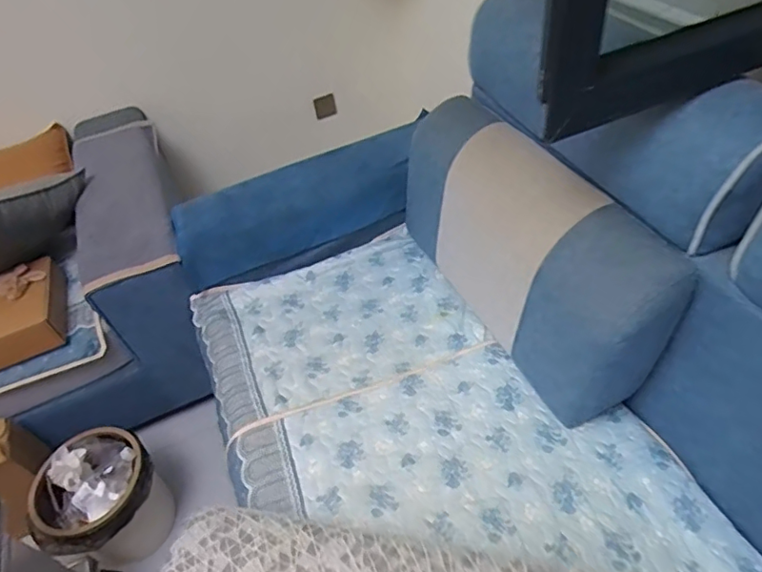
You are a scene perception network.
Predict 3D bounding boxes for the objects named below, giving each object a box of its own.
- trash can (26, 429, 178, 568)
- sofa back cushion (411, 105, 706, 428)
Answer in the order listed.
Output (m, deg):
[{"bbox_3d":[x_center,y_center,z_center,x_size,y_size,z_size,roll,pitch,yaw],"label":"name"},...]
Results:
[{"bbox_3d":[-0.646,0.523,1.280,0.250,0.267,0.260,22,54,23],"label":"trash can"},{"bbox_3d":[0.260,-0.096,1.095,0.182,0.385,0.691,-22,50,-13],"label":"sofa back cushion"}]

